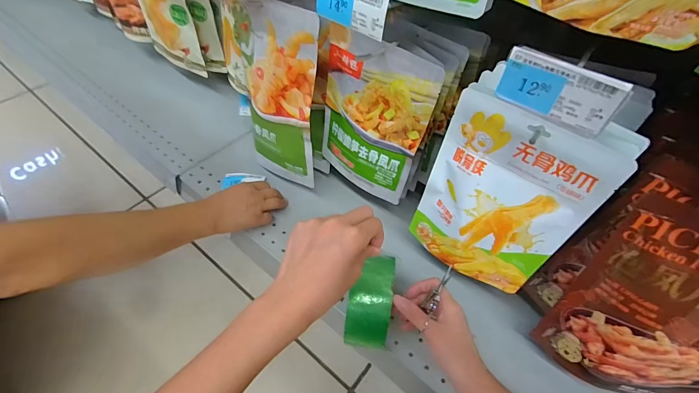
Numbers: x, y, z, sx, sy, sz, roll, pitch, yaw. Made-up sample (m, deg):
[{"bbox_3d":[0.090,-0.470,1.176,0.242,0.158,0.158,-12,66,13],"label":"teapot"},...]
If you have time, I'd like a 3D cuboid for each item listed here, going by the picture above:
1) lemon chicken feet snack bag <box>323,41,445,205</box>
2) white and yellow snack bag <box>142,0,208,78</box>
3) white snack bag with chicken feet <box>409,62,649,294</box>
[{"bbox_3d":[0.028,-0.106,0.499,0.039,0.234,0.164,-35,61,-28],"label":"lemon chicken feet snack bag"},{"bbox_3d":[-0.380,-0.380,0.705,0.169,0.224,0.030,36,57,22],"label":"white and yellow snack bag"},{"bbox_3d":[0.172,0.006,0.401,0.168,0.243,0.021,32,46,19],"label":"white snack bag with chicken feet"}]

